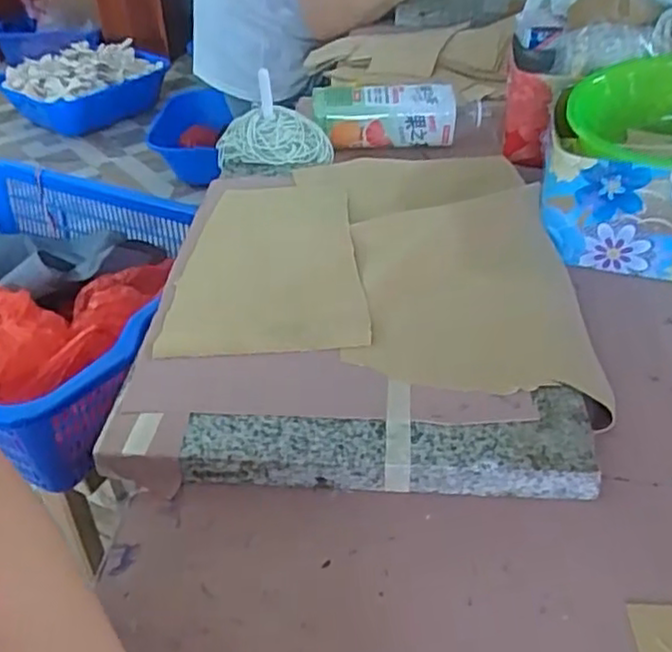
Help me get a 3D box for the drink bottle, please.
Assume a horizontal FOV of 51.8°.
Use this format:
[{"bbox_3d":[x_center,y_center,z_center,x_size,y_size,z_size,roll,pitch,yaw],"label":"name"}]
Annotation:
[{"bbox_3d":[0.071,-0.251,0.803,0.194,0.062,0.084,-8,37,-6],"label":"drink bottle"}]

